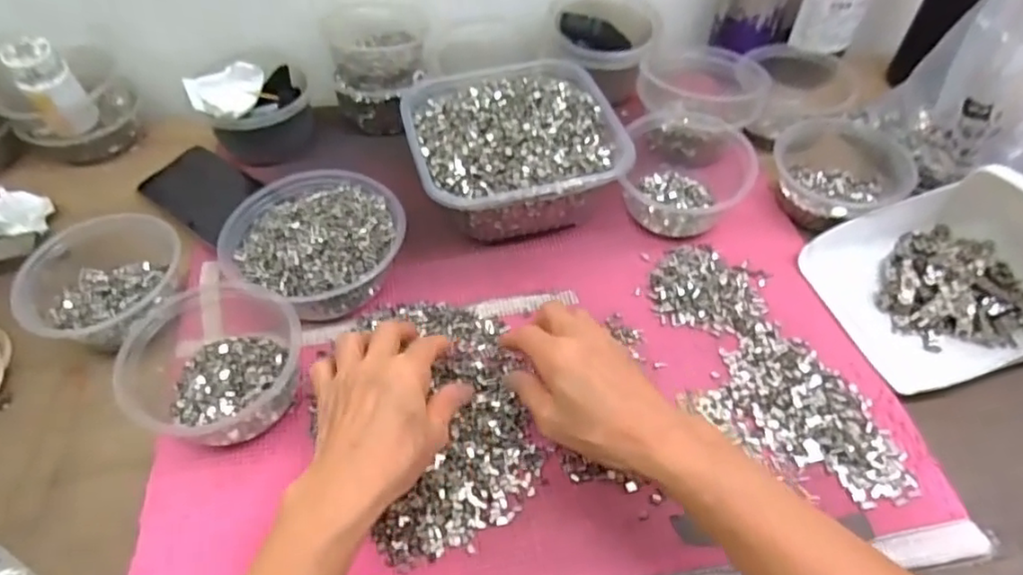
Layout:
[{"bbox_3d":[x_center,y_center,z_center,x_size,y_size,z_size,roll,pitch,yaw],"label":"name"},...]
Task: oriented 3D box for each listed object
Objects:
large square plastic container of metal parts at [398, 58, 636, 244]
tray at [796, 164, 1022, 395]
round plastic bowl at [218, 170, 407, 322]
[{"bbox_3d":[0.000,-0.125,0.566,0.175,0.081,0.175,-13,53,-9],"label":"large square plastic container of metal parts"},{"bbox_3d":[0.341,-0.013,0.485,0.167,0.090,0.159,-15,54,-10],"label":"tray"},{"bbox_3d":[-0.157,-0.035,0.509,0.140,0.057,0.130,0,52,1],"label":"round plastic bowl"}]

